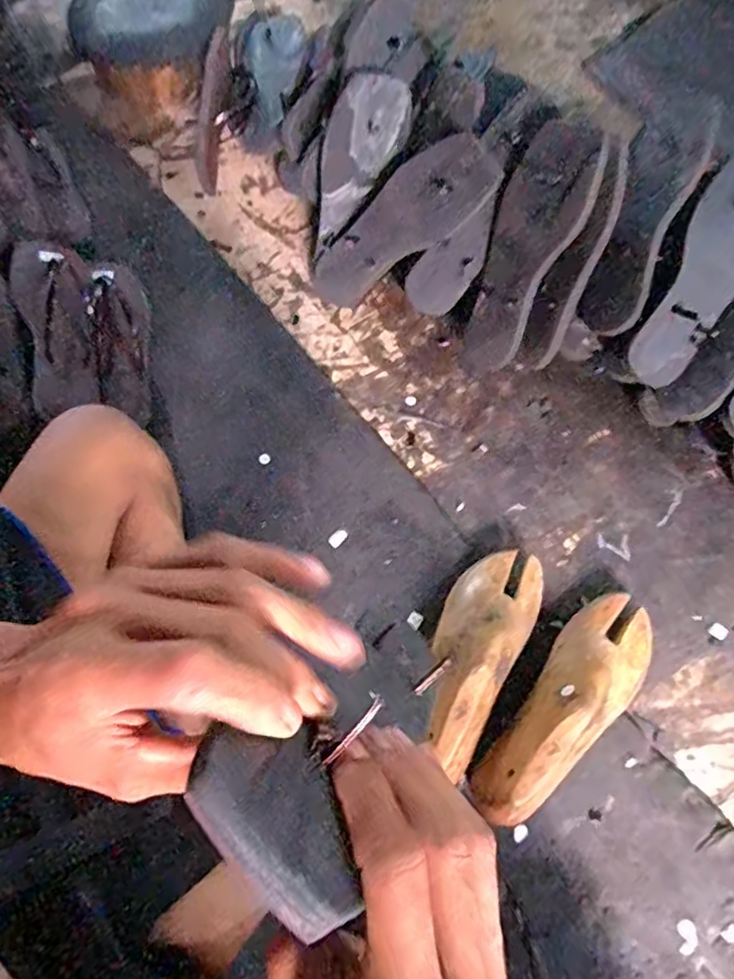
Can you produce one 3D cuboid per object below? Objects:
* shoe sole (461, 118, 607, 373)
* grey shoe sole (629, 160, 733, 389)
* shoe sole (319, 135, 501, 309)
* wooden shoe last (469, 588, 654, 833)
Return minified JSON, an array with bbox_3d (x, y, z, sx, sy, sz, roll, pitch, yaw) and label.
[{"bbox_3d":[0.161,-0.239,0.615,0.077,0.248,0.028,25,31,8],"label":"shoe sole"},{"bbox_3d":[0.341,-0.215,0.591,0.075,0.019,0.231,28,101,9],"label":"grey shoe sole"},{"bbox_3d":[0.031,-0.292,0.667,0.081,0.245,0.013,54,34,-12],"label":"shoe sole"},{"bbox_3d":[0.183,0.188,0.510,0.079,0.084,0.231,38,72,12],"label":"wooden shoe last"}]

